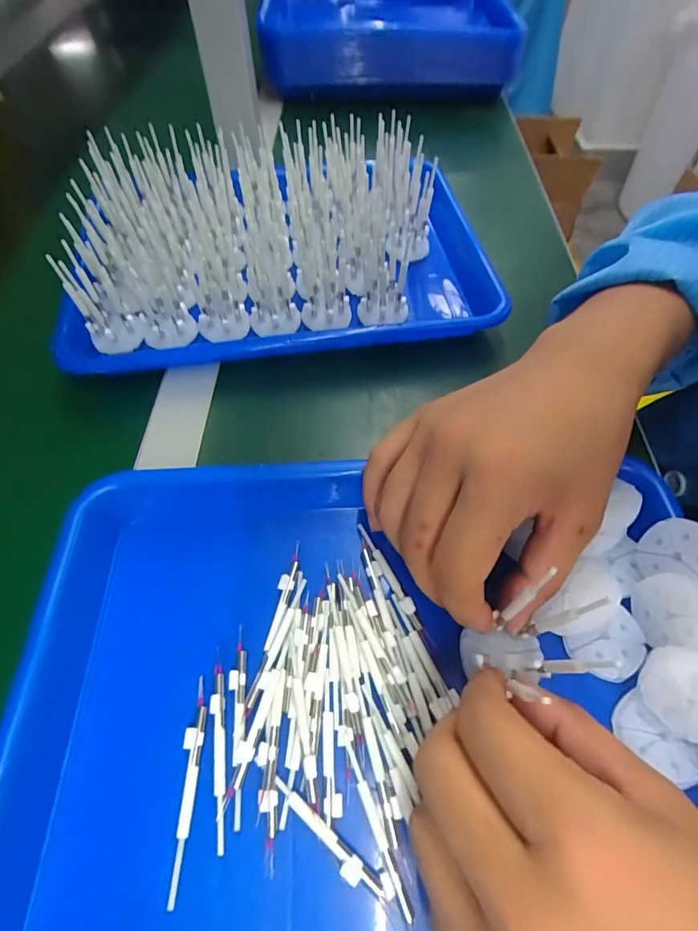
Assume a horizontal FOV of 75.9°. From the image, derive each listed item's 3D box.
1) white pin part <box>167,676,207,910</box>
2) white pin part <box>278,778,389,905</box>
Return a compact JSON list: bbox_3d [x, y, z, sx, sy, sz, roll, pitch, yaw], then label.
[{"bbox_3d":[-0.070,0.136,0.193,0.008,0.004,0.080,1,57,0],"label":"white pin part"},{"bbox_3d":[-0.009,0.151,0.182,0.058,0.009,0.007,38,65,21],"label":"white pin part"}]

